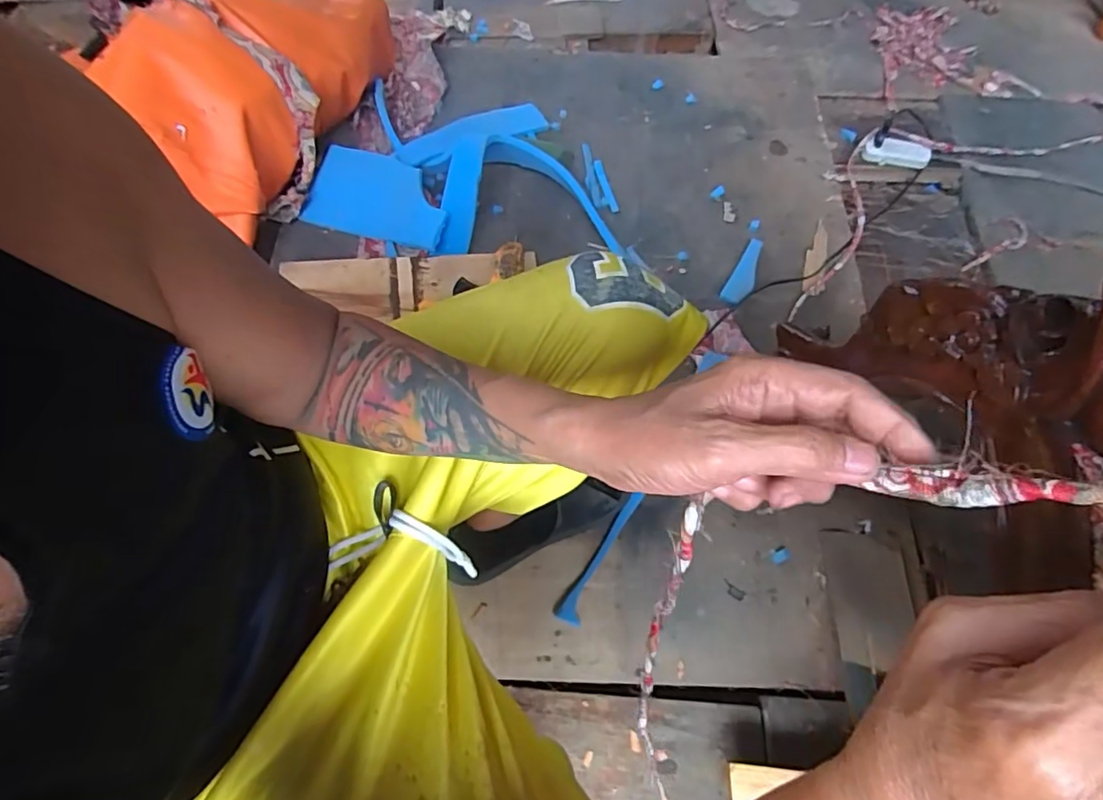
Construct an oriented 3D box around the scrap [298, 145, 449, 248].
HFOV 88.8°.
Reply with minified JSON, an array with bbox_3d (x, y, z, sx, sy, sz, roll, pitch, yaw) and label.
[{"bbox_3d":[-0.295,-0.354,0.968,0.240,0.019,0.149,13,82,8],"label":"scrap"}]

